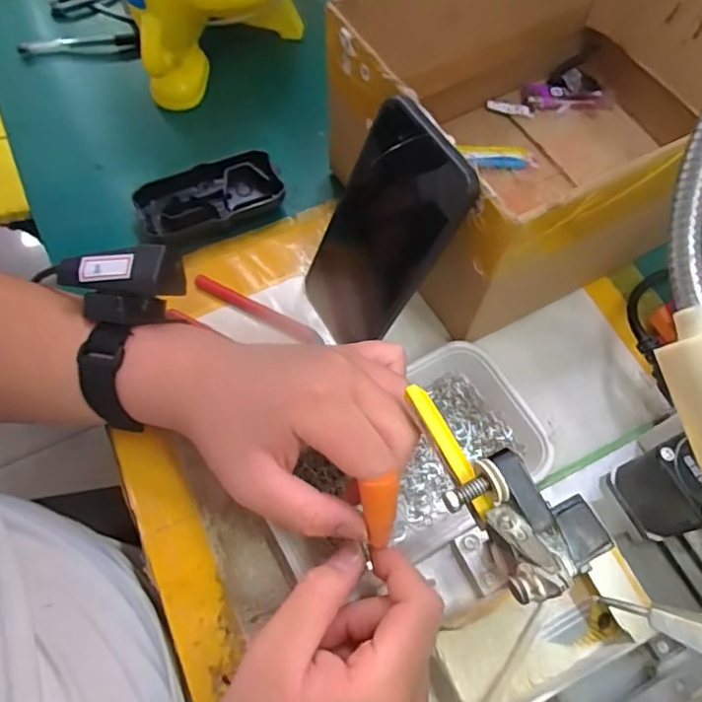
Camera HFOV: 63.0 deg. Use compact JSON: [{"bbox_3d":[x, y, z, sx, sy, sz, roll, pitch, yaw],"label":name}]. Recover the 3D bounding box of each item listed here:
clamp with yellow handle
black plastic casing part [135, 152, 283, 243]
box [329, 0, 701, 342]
[{"bbox_3d":[0.056,0.059,0.250,0.034,0.029,0.107,-24,45,-11],"label":"clamp with yellow handle"},{"bbox_3d":[-0.108,-0.117,0.449,0.109,0.034,0.053,-25,66,-11],"label":"black plastic casing part"},{"bbox_3d":[0.145,-0.161,0.407,0.280,0.152,0.198,-27,67,-12],"label":"box"}]

